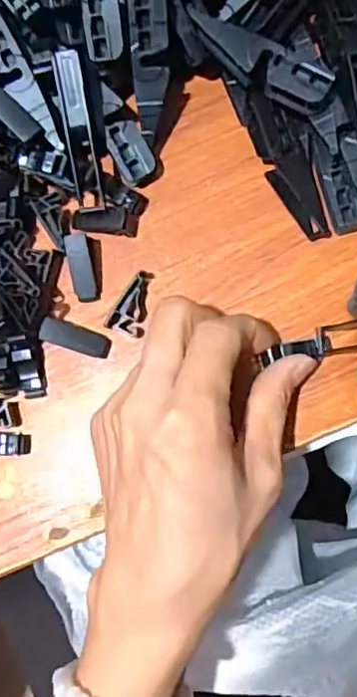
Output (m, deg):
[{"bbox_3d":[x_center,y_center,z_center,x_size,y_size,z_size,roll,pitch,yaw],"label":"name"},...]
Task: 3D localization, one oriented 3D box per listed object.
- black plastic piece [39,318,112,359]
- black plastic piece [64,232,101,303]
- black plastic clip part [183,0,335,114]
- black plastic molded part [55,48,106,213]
[{"bbox_3d":[-0.047,-0.005,0.270,0.032,0.011,0.011,20,85,-11],"label":"black plastic piece"},{"bbox_3d":[-0.044,-0.037,0.273,0.010,0.004,0.031,-13,96,4],"label":"black plastic piece"},{"bbox_3d":[0.030,-0.123,0.248,0.073,0.007,0.019,35,87,9],"label":"black plastic clip part"},{"bbox_3d":[-0.043,-0.094,0.262,0.010,0.012,0.067,-6,110,5],"label":"black plastic molded part"}]

